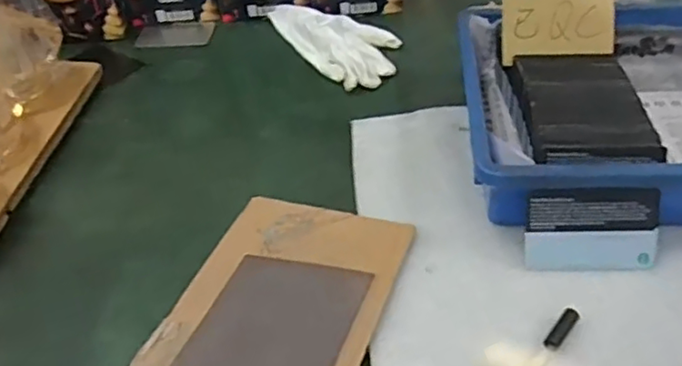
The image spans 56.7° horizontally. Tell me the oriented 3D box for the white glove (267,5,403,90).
[{"bbox_3d":[-0.011,-0.164,0.692,0.098,0.020,0.191,-35,52,-27],"label":"white glove"}]

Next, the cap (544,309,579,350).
[{"bbox_3d":[0.139,0.092,0.398,0.010,0.007,0.032,30,54,30],"label":"cap"}]

